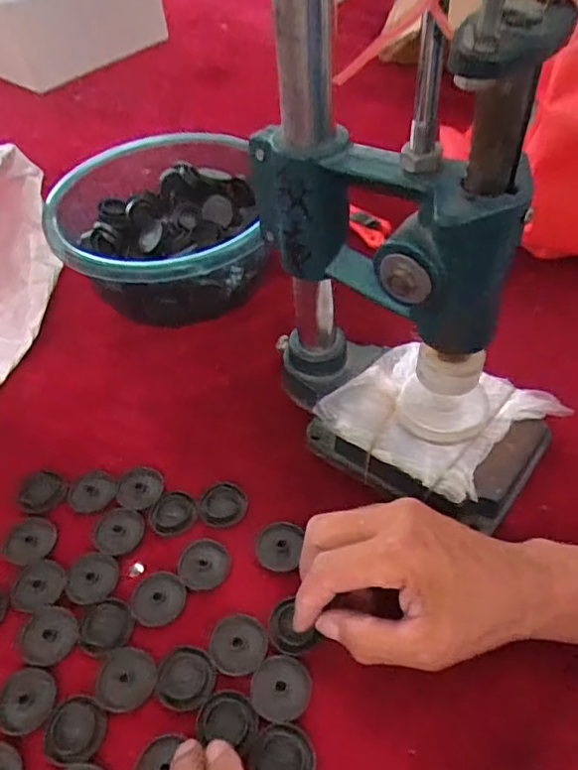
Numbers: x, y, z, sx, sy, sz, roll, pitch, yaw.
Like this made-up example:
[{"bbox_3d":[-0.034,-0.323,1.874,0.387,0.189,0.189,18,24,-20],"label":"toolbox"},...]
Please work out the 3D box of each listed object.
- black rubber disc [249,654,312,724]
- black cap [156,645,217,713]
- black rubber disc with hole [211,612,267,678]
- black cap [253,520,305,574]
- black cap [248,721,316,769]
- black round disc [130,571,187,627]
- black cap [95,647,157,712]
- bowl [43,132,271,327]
[{"bbox_3d":[-0.004,0.167,0.319,0.032,0.004,0.033,-2,49,3],"label":"black rubber disc"},{"bbox_3d":[-0.059,0.164,0.325,0.033,0.005,0.032,-2,49,3],"label":"black cap"},{"bbox_3d":[-0.029,0.150,0.335,0.032,0.004,0.032,-2,49,3],"label":"black rubber disc with hole"},{"bbox_3d":[-0.007,0.104,0.375,0.029,0.004,0.033,4,50,8],"label":"black cap"},{"bbox_3d":[-0.004,0.192,0.296,0.033,0.004,0.033,-2,49,3],"label":"black cap"},{"bbox_3d":[-0.081,0.131,0.357,0.034,0.004,0.032,-2,49,3],"label":"black round disc"},{"bbox_3d":[-0.092,0.167,0.328,0.033,0.004,0.032,-2,49,3],"label":"black cap"},{"bbox_3d":[-0.119,-0.136,0.532,0.172,0.097,0.191,-8,49,-2],"label":"bowl"}]

